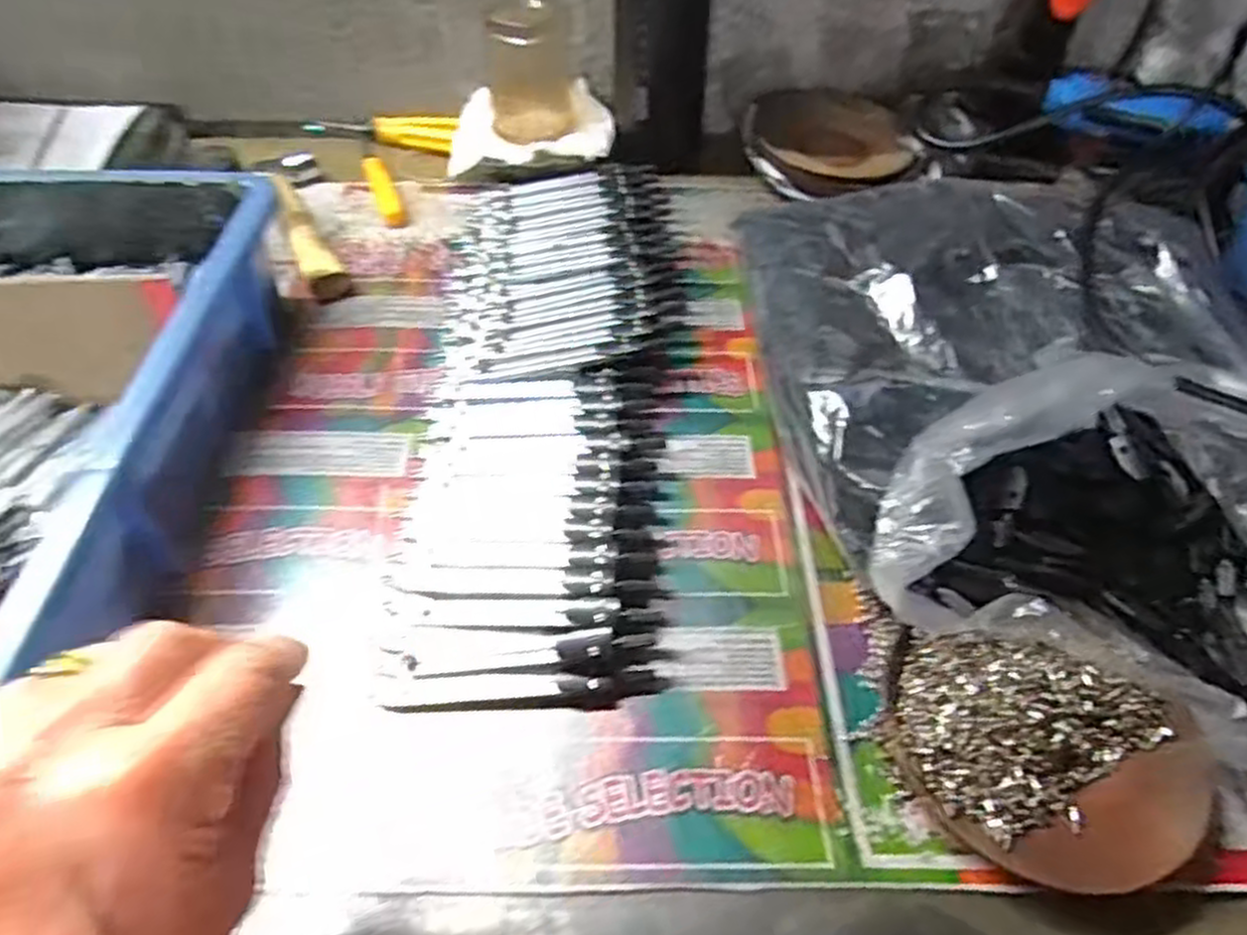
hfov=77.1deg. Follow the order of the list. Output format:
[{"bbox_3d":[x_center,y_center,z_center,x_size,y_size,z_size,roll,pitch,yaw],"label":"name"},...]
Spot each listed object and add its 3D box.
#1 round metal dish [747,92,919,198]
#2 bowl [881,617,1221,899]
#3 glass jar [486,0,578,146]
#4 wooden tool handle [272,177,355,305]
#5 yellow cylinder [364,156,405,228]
[{"bbox_3d":[0.144,-0.244,0.579,0.114,0.017,0.124,1,50,-2],"label":"round metal dish"},{"bbox_3d":[0.163,0.109,0.298,0.112,0.024,0.094,3,50,0],"label":"bowl"},{"bbox_3d":[-0.065,-0.285,0.555,0.060,0.073,0.049,-4,50,-6],"label":"glass jar"},{"bbox_3d":[-0.205,-0.150,0.504,0.025,0.015,0.112,-23,55,-21],"label":"wooden tool handle"},{"bbox_3d":[-0.169,-0.196,0.549,0.016,0.010,0.073,-17,53,-16],"label":"yellow cylinder"}]

